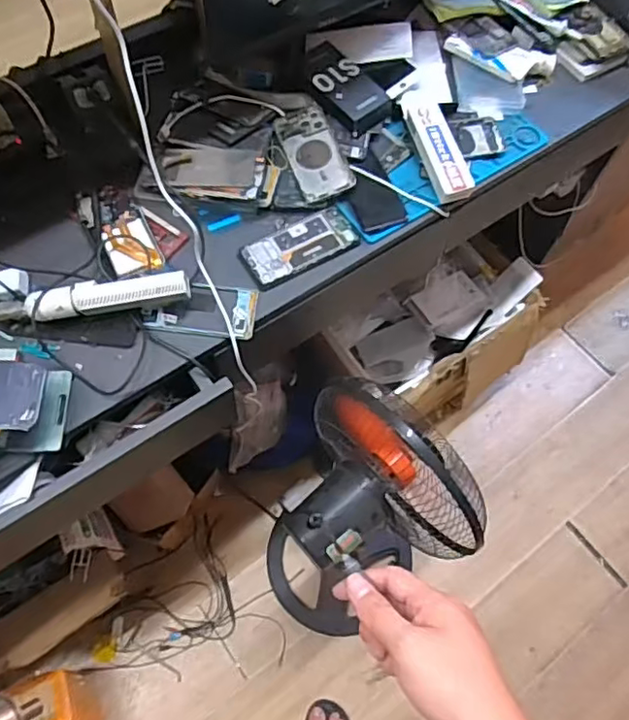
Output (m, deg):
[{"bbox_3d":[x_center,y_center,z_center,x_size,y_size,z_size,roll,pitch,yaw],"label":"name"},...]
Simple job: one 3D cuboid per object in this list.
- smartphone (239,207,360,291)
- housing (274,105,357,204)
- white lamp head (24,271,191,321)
[{"bbox_3d":[-0.020,-0.153,0.827,0.156,0.008,0.071,-28,70,-15],"label":"smartphone"},{"bbox_3d":[-0.001,-0.299,0.878,0.077,0.015,0.152,-19,68,-11],"label":"housing"},{"bbox_3d":[-0.248,-0.077,0.739,0.188,0.025,0.037,-6,66,-6],"label":"white lamp head"}]

